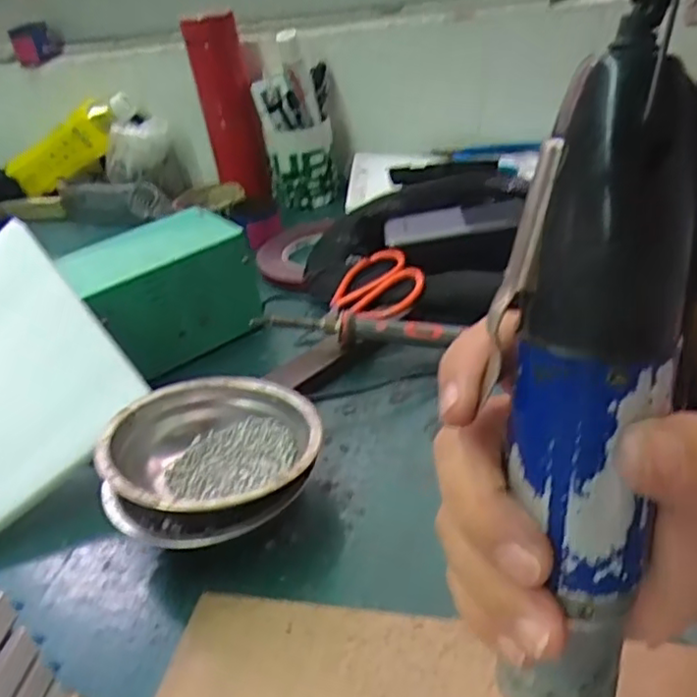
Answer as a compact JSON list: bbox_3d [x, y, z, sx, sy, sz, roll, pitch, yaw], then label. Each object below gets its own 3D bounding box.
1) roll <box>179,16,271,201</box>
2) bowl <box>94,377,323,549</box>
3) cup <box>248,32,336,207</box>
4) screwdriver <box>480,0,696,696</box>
[{"bbox_3d":[-0.141,-0.280,0.785,0.061,0.209,0.056,-15,35,-7],"label":"roll"},{"bbox_3d":[-0.080,0.072,0.413,0.125,0.069,0.132,-14,35,-7],"label":"bowl"},{"bbox_3d":[-0.062,-0.263,0.765,0.082,0.185,0.076,-9,35,1],"label":"cup"},{"bbox_3d":[0.065,0.012,0.181,0.043,0.225,0.046,10,18,24],"label":"screwdriver"}]

